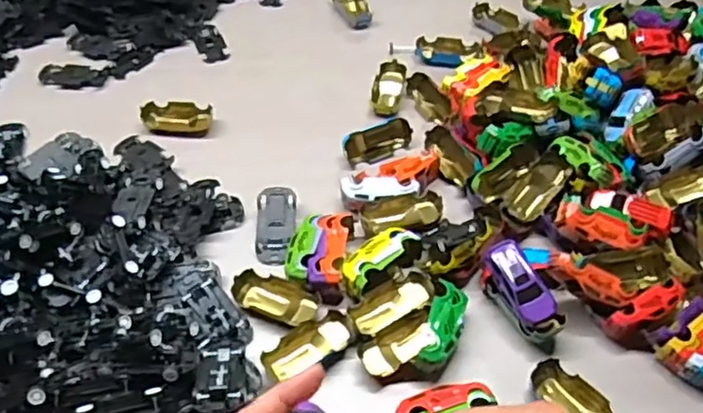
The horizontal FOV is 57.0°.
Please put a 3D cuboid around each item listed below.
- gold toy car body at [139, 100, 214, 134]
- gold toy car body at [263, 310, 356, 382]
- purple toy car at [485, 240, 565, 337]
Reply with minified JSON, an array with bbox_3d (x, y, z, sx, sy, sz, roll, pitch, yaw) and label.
[{"bbox_3d":[-0.159,-0.083,0.595,0.062,0.016,0.032,-5,51,-4],"label":"gold toy car body"},{"bbox_3d":[-0.030,0.095,0.443,0.062,0.015,0.025,-23,54,-18],"label":"gold toy car body"},{"bbox_3d":[0.120,0.056,0.448,0.029,0.020,0.069,-26,74,-19],"label":"purple toy car"}]

